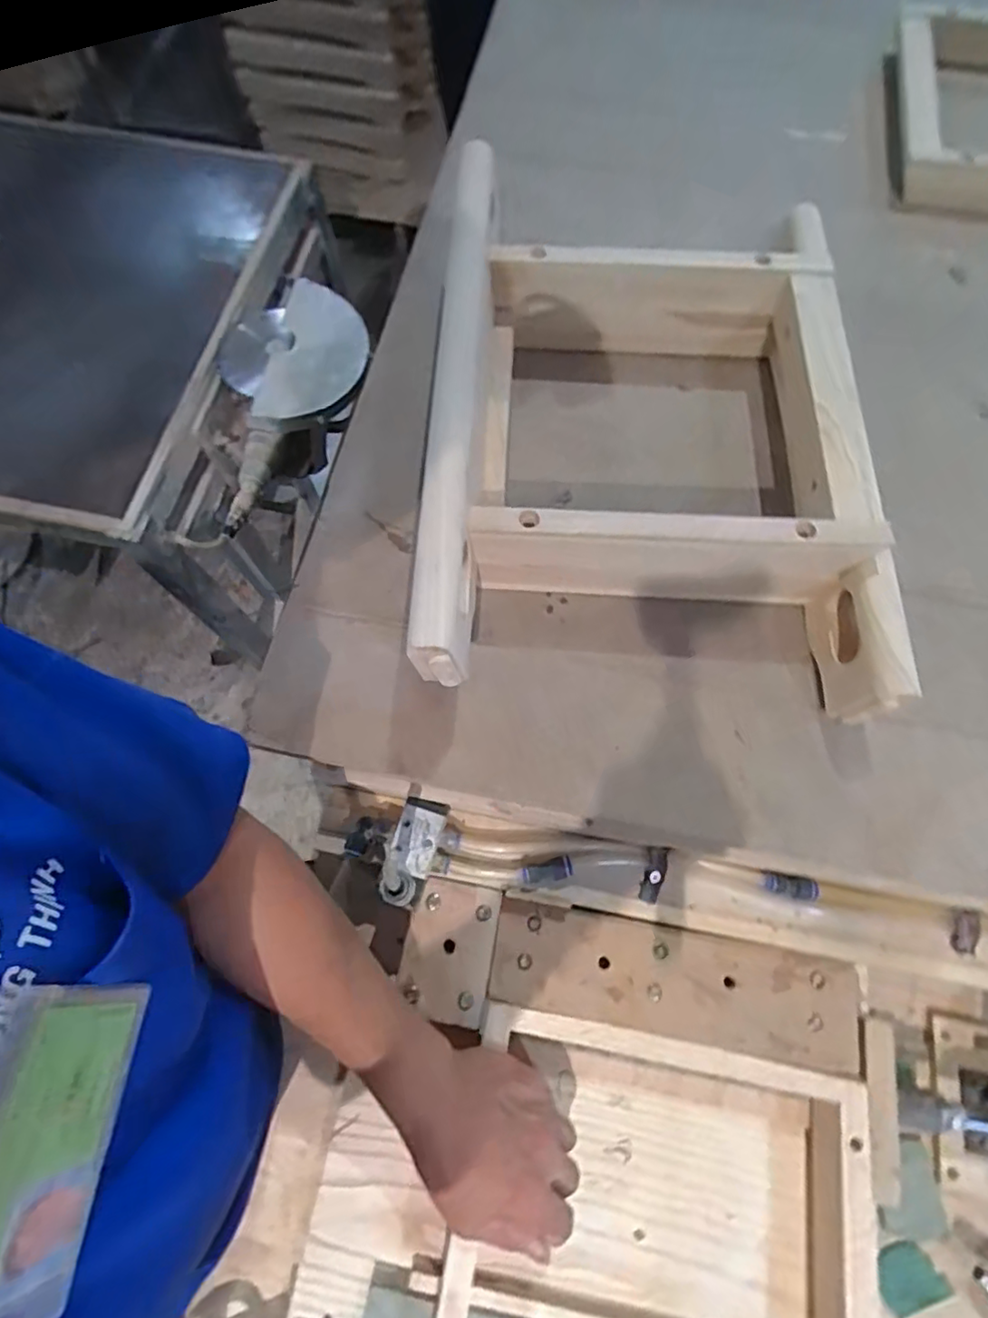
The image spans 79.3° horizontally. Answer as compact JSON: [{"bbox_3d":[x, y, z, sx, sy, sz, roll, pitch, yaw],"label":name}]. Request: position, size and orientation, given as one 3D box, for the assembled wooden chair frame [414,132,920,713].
[{"bbox_3d":[0.124,-0.170,0.477,0.329,0.112,0.423,4,68,2],"label":"assembled wooden chair frame"}]

